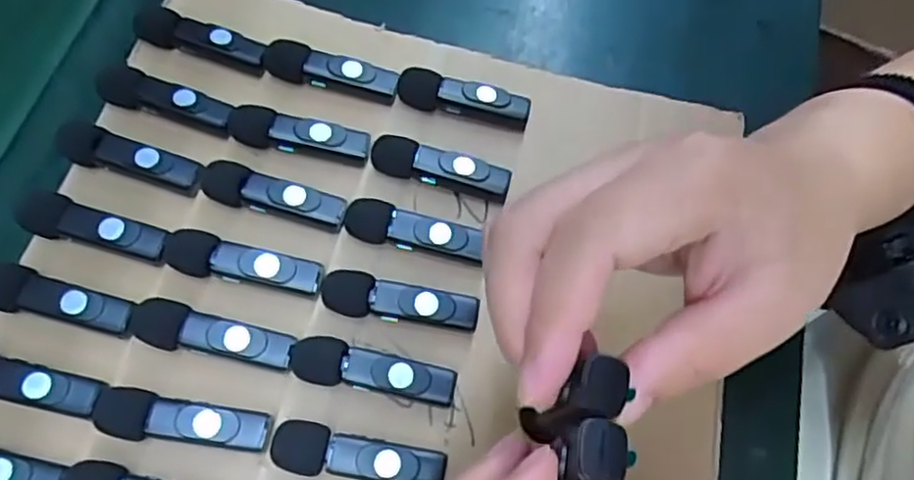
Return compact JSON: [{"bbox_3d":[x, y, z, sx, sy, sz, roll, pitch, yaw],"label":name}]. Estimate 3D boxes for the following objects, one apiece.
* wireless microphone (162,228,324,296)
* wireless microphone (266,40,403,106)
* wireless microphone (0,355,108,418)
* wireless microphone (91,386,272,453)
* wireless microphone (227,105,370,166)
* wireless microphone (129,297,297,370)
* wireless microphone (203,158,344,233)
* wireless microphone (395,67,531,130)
[{"bbox_3d":[-0.092,0.011,0.294,0.068,0.011,0.018,13,66,5],"label":"wireless microphone"},{"bbox_3d":[-0.062,-0.083,0.337,0.065,0.013,0.014,12,65,5],"label":"wireless microphone"},{"bbox_3d":[-0.170,0.055,0.269,0.062,0.013,0.018,11,65,4],"label":"wireless microphone"},{"bbox_3d":[-0.106,0.070,0.266,0.066,0.011,0.018,7,65,3],"label":"wireless microphone"},{"bbox_3d":[-0.074,-0.049,0.321,0.064,0.010,0.017,12,66,5],"label":"wireless microphone"},{"bbox_3d":[-0.100,0.039,0.281,0.065,0.012,0.019,12,66,5],"label":"wireless microphone"},{"bbox_3d":[-0.082,-0.021,0.308,0.064,0.011,0.018,11,65,5],"label":"wireless microphone"},{"bbox_3d":[0.003,-0.068,0.337,0.063,0.016,0.015,12,66,5],"label":"wireless microphone"}]

